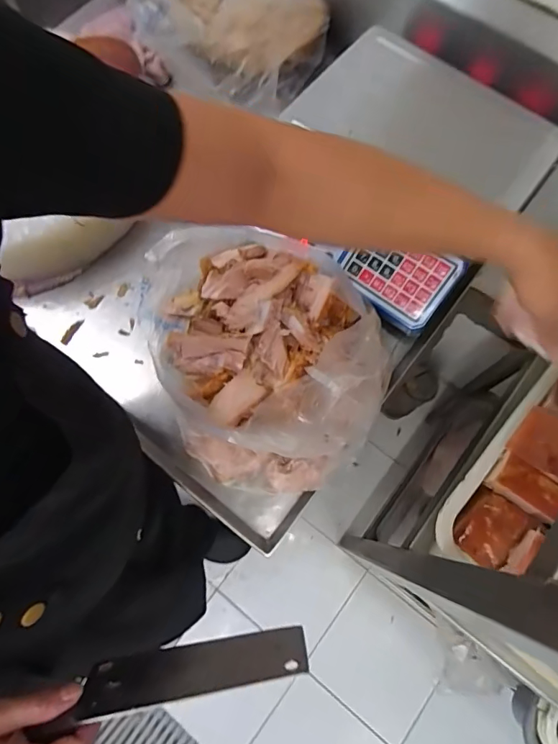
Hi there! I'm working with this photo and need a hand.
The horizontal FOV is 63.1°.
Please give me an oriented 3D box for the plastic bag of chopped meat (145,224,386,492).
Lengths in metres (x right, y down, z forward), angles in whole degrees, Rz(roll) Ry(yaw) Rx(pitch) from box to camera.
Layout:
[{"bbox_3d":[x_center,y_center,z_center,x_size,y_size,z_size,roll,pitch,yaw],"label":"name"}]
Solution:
[{"bbox_3d":[-0.025,-0.042,0.492,0.225,0.143,0.321,-19,73,-6],"label":"plastic bag of chopped meat"}]

